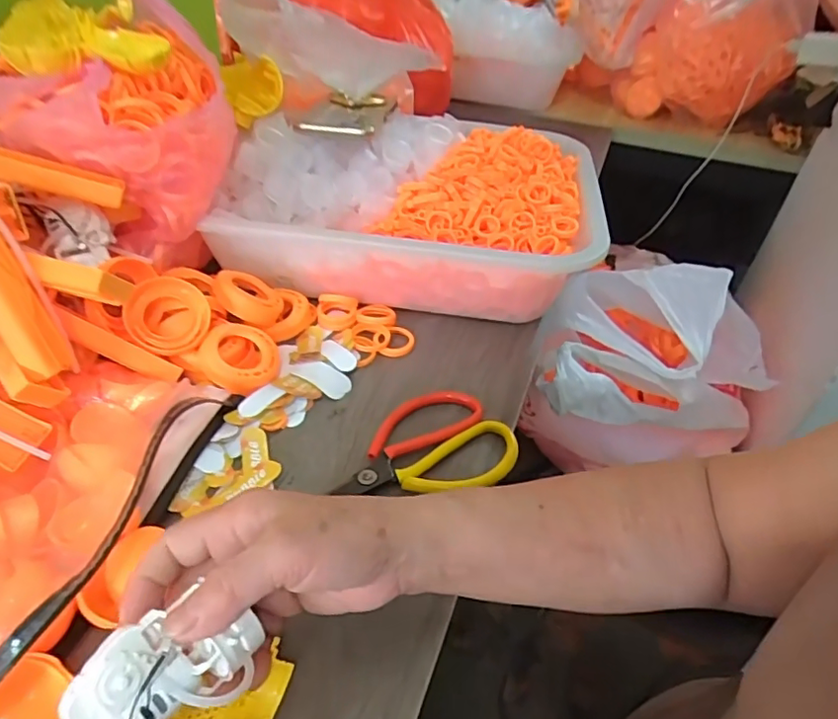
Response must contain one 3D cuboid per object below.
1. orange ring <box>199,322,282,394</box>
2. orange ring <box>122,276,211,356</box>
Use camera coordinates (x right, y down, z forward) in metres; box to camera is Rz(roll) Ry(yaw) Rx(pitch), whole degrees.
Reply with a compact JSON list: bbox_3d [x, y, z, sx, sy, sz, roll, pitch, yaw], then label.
[{"bbox_3d":[-0.137,0.000,0.430,0.056,0.019,0.056,17,46,-18],"label":"orange ring"},{"bbox_3d":[-0.187,-0.032,0.417,0.058,0.016,0.056,8,71,-23],"label":"orange ring"}]

